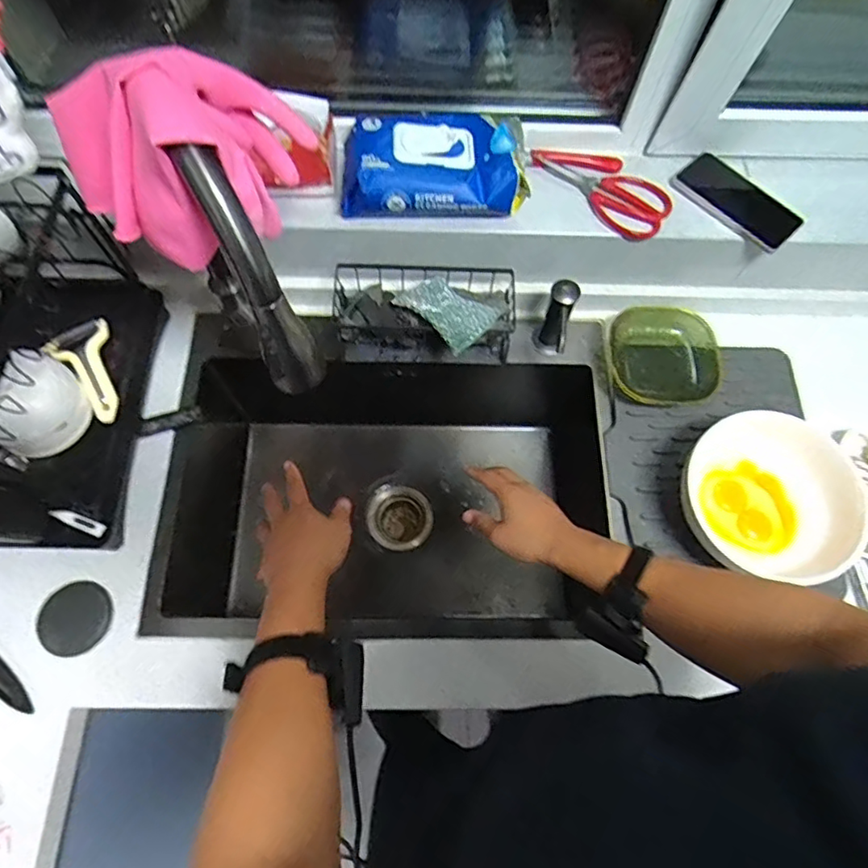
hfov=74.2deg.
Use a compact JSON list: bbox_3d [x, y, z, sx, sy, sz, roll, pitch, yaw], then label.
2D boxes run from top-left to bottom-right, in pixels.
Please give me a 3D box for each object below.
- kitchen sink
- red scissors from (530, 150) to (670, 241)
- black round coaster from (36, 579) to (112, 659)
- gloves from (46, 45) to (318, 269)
[{"bbox_3d":[-0.054,0.075,0.872,0.631,0.265,0.427,0,69,-2],"label":"kitchen sink"},{"bbox_3d":[0.225,-0.330,0.758,0.181,0.023,0.087,43,73,13],"label":"red scissors"},{"bbox_3d":[-0.417,0.213,0.665,0.079,0.004,0.077,1,69,-2],"label":"black round coaster"},{"bbox_3d":[-0.190,-0.212,0.445,0.193,0.125,0.128,-13,70,-7],"label":"gloves"}]

